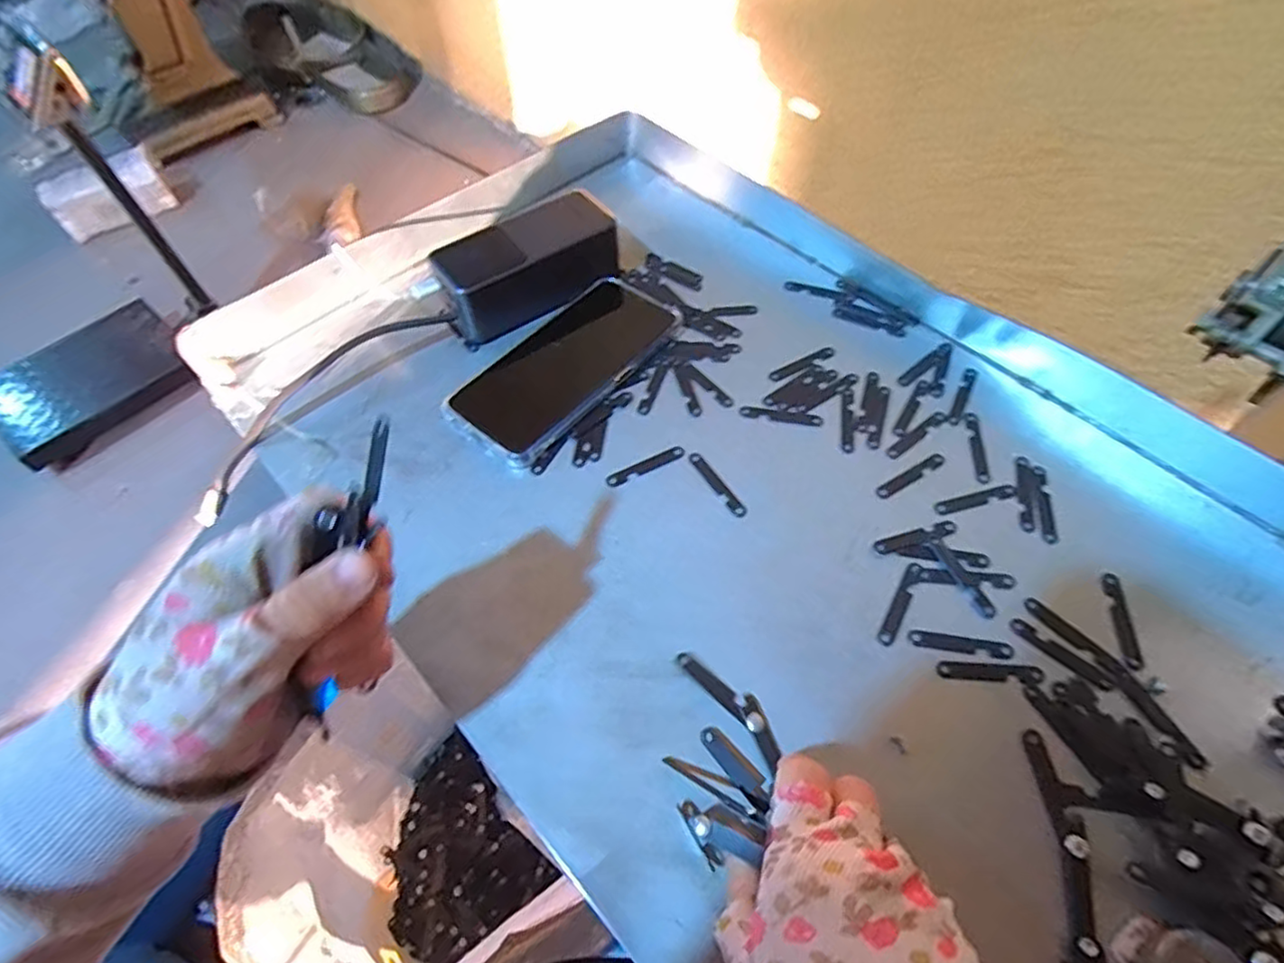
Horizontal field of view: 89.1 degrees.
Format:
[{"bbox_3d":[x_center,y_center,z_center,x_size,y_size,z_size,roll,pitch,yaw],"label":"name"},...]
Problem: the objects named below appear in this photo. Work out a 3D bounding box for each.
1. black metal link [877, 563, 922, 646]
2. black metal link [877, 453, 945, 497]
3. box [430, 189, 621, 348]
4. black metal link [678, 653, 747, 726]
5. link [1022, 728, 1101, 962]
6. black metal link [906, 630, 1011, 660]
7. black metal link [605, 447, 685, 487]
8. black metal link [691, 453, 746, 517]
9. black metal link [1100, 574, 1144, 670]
[{"bbox_3d":[0.138,0.064,0.345,0.009,0.004,0.051,27,61,19],"label":"black metal link"},{"bbox_3d":[0.162,-0.004,0.391,0.051,0.004,0.008,-28,60,-15],"label":"black metal link"},{"bbox_3d":[-0.081,-0.160,0.469,0.128,0.042,0.052,-29,60,-16],"label":"box"},{"bbox_3d":[0.035,0.100,0.321,0.043,0.004,0.009,42,67,17],"label":"black metal link"},{"bbox_3d":[0.186,0.154,0.284,0.015,0.006,0.086,2,56,4],"label":"link"},{"bbox_3d":[0.163,0.082,0.332,0.051,0.004,0.009,7,57,7],"label":"black metal link"},{"bbox_3d":[0.002,-0.010,0.397,0.051,0.004,0.009,-23,58,-12],"label":"black metal link"},{"bbox_3d":[0.045,0.001,0.389,0.008,0.004,0.052,-29,60,-16],"label":"black metal link"},{"bbox_3d":[0.253,0.072,0.344,0.010,0.004,0.052,5,57,5],"label":"black metal link"}]

